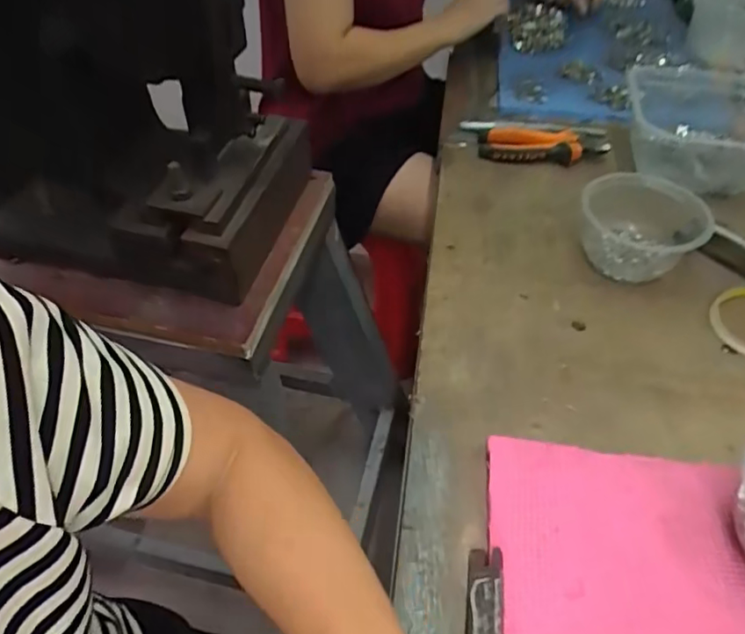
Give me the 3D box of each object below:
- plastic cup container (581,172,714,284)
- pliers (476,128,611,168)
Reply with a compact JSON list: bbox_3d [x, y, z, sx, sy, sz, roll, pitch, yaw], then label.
[{"bbox_3d":[0.259,-0.083,0.549,0.110,0.065,0.093,5,47,6],"label":"plastic cup container"},{"bbox_3d":[0.206,-0.210,0.695,0.151,0.027,0.060,4,47,5],"label":"pliers"}]

